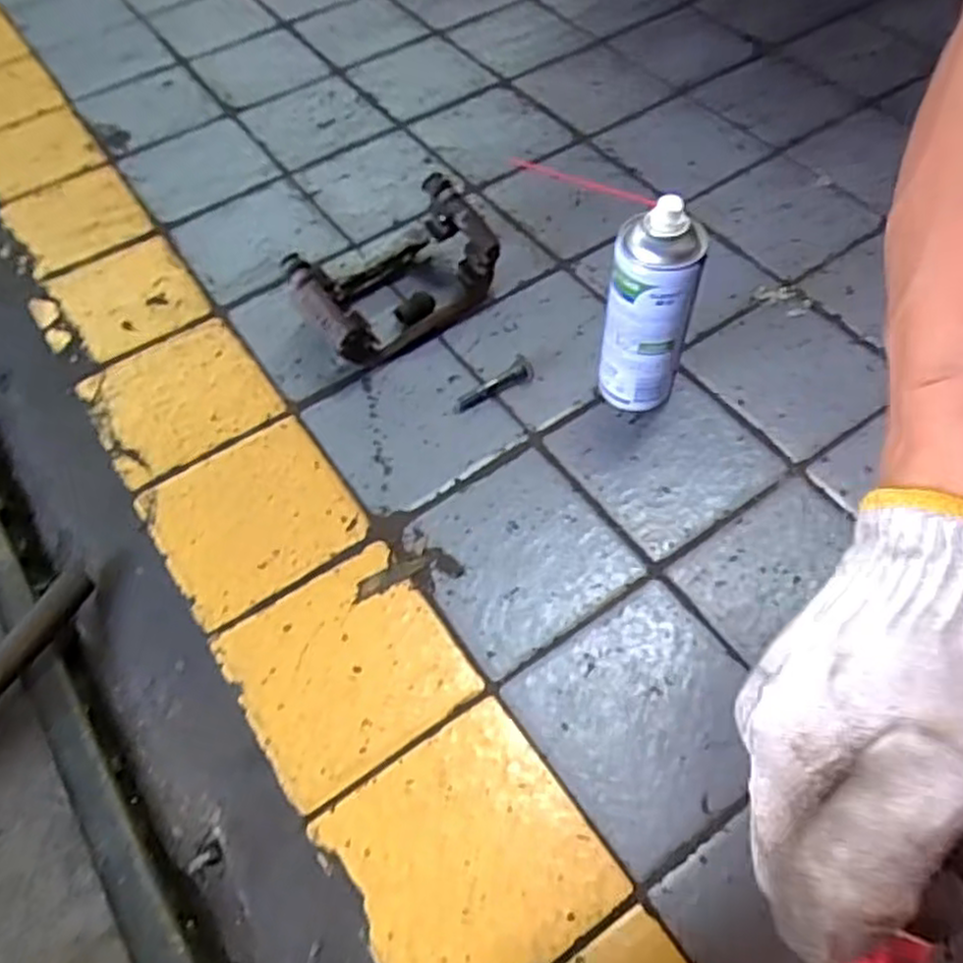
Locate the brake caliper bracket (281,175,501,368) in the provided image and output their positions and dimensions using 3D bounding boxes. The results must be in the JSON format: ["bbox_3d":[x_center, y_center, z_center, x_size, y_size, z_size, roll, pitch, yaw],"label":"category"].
[{"bbox_3d":[-0.083,-0.192,0.708,0.180,0.084,0.101,-34,62,-18],"label":"brake caliper bracket"}]

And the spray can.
[{"bbox_3d":[0.130,-0.132,0.597,0.062,0.192,0.053,9,58,8],"label":"spray can"}]

